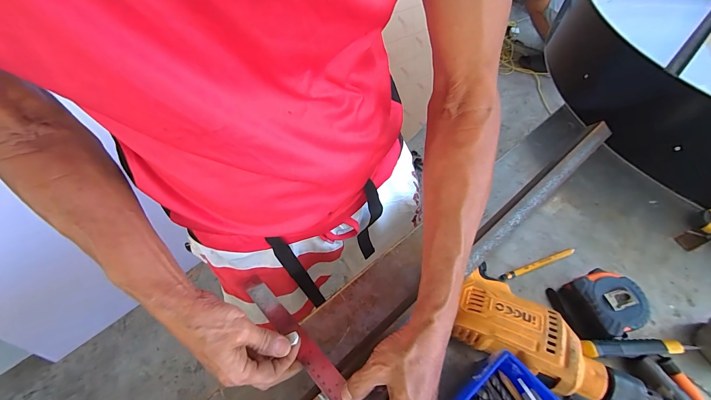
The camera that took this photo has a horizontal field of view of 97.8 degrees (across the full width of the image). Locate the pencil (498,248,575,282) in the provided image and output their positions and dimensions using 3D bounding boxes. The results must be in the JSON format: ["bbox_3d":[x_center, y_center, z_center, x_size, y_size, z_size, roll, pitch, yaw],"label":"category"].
[{"bbox_3d":[0.274,0.097,0.467,0.127,0.012,0.010,-18,58,-10],"label":"pencil"}]

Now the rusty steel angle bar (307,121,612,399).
[{"bbox_3d":[0.073,0.140,0.393,0.851,0.024,0.031,-38,63,-16],"label":"rusty steel angle bar"}]

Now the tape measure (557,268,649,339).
[{"bbox_3d":[0.333,0.137,0.415,0.087,0.043,0.084,-7,57,-2],"label":"tape measure"}]

